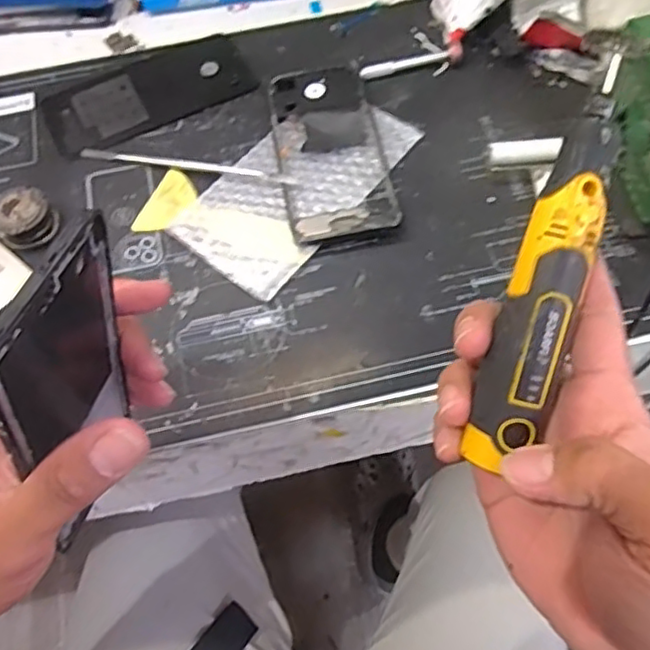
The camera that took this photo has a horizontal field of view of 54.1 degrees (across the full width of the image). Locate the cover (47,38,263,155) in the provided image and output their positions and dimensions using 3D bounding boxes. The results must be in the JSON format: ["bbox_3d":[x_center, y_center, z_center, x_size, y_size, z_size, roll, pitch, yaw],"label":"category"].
[{"bbox_3d":[-0.140,-0.184,0.499,0.156,0.012,0.084,-23,66,-9],"label":"cover"}]

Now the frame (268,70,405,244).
[{"bbox_3d":[0.003,-0.127,0.457,0.072,0.014,0.153,-11,64,-3],"label":"frame"}]

